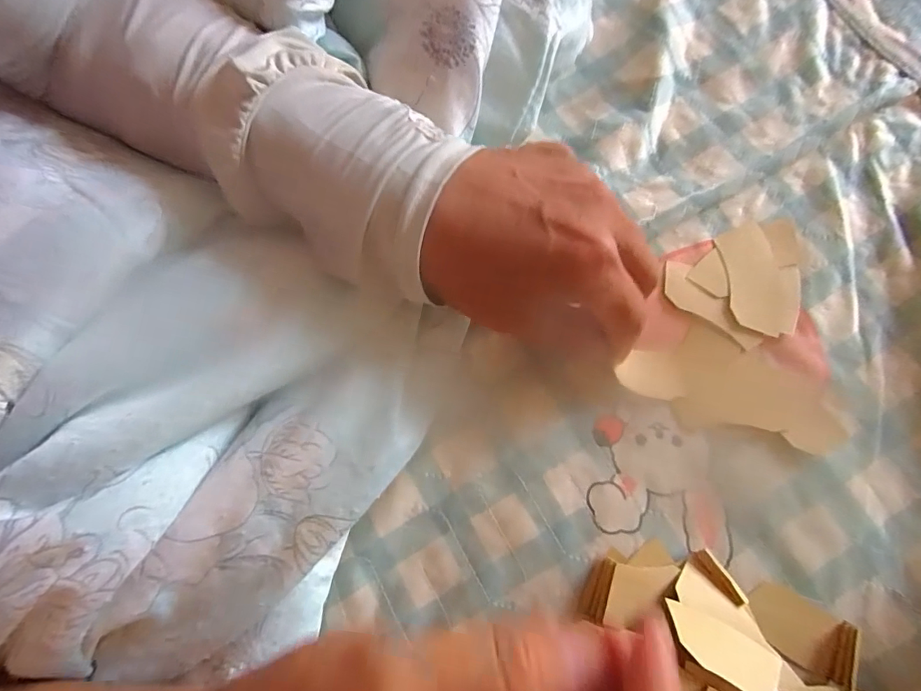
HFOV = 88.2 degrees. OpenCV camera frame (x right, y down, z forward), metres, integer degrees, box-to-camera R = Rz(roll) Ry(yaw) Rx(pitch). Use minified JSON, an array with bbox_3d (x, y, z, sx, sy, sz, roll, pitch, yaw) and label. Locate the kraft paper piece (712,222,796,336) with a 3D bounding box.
[{"bbox_3d":[0.157,-0.035,0.247,0.034,0.004,0.060,-3,77,1],"label":"kraft paper piece"}]

